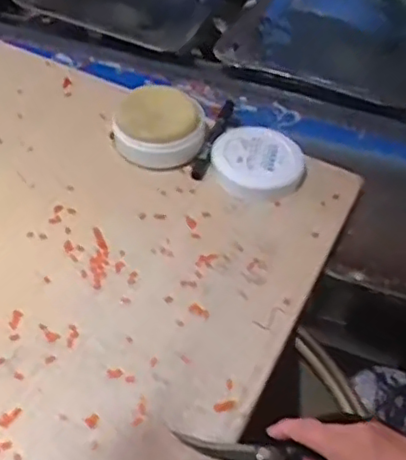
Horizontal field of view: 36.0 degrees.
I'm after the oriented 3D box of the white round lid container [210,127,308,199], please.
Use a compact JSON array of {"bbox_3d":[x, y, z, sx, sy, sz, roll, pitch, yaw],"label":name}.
[{"bbox_3d":[0.063,-0.074,0.701,0.103,0.030,0.093,10,47,5],"label":"white round lid container"}]

